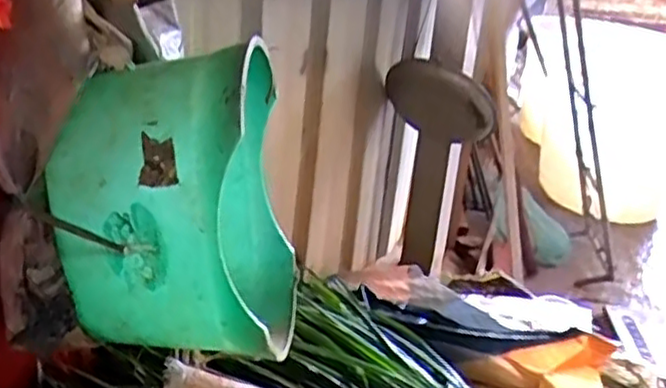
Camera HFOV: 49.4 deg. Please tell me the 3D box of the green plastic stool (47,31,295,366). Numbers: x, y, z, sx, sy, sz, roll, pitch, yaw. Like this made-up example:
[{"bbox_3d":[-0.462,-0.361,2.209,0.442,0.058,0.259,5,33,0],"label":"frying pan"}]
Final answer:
[{"bbox_3d":[-0.143,0.001,0.729,0.221,0.267,0.213,6,16,-2],"label":"green plastic stool"}]

